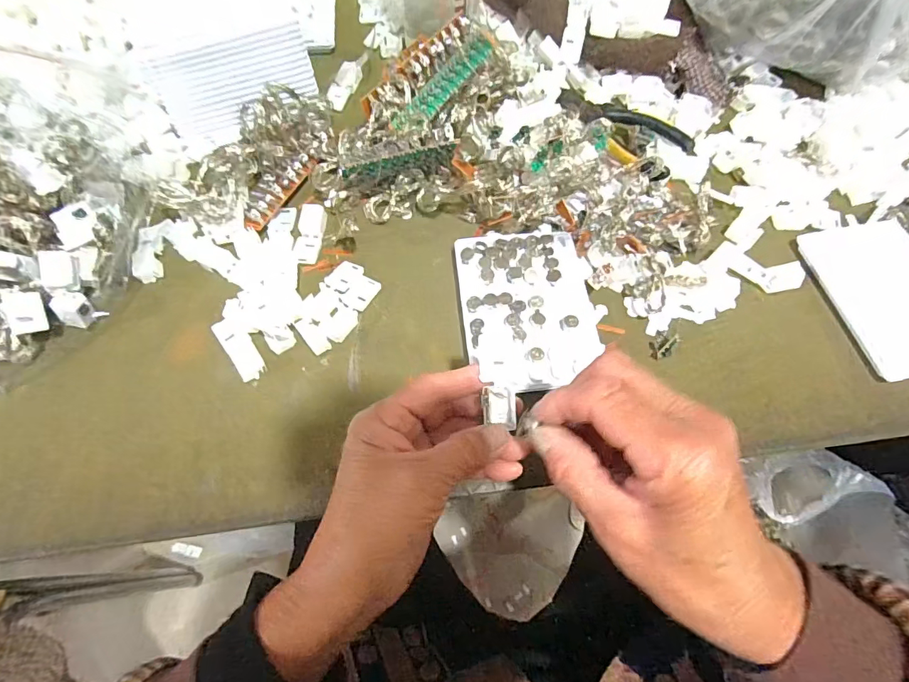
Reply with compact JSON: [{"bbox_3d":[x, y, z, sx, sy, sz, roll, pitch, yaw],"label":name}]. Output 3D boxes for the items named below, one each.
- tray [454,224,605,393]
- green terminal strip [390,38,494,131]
[{"bbox_3d":[0.054,-0.030,0.352,0.097,0.015,0.138,-6,67,-4],"label":"tray"},{"bbox_3d":[-0.002,-0.227,0.398,0.022,0.017,0.134,38,71,13],"label":"green terminal strip"}]

